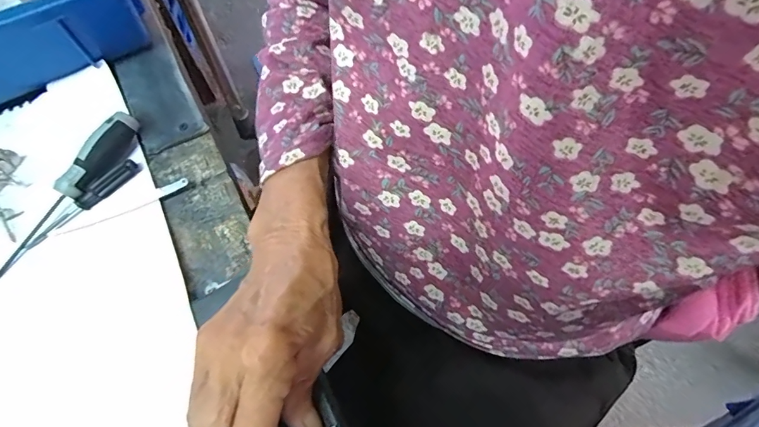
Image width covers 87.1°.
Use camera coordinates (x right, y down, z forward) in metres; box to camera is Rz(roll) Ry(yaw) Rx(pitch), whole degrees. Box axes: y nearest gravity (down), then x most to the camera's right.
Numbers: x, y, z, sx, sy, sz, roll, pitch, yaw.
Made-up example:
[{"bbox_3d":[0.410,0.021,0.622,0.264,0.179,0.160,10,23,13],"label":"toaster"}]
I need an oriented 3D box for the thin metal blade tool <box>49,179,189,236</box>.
[{"bbox_3d":[-0.194,-0.005,0.300,0.100,0.008,0.011,-22,64,-10],"label":"thin metal blade tool"}]

